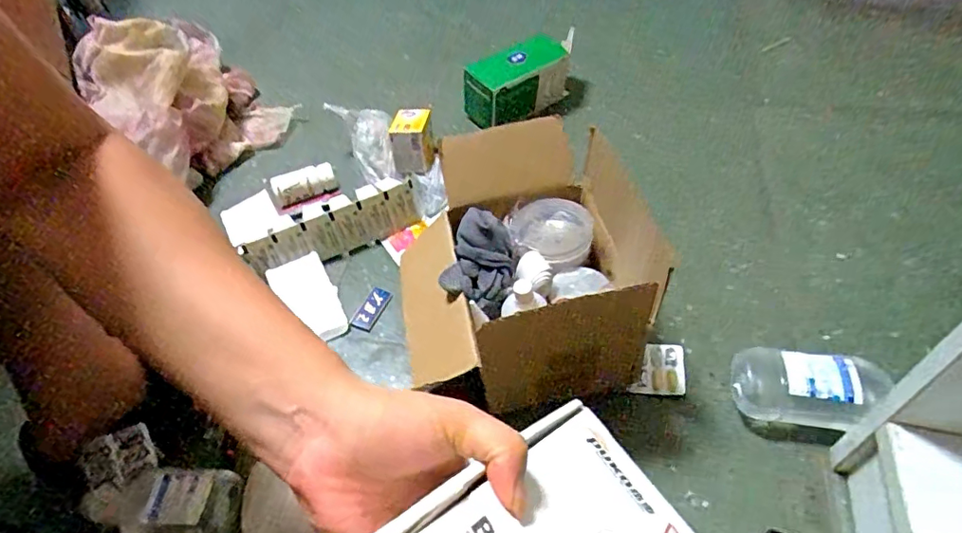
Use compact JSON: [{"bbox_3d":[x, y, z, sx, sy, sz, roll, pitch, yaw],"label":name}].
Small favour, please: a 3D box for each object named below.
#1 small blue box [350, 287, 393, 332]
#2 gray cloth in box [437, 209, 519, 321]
[{"bbox_3d":[-0.123,0.049,0.617,0.025,0.005,0.051,25,70,24],"label":"small blue box"},{"bbox_3d":[0.001,-0.013,0.531,0.067,0.041,0.098,12,52,15],"label":"gray cloth in box"}]

